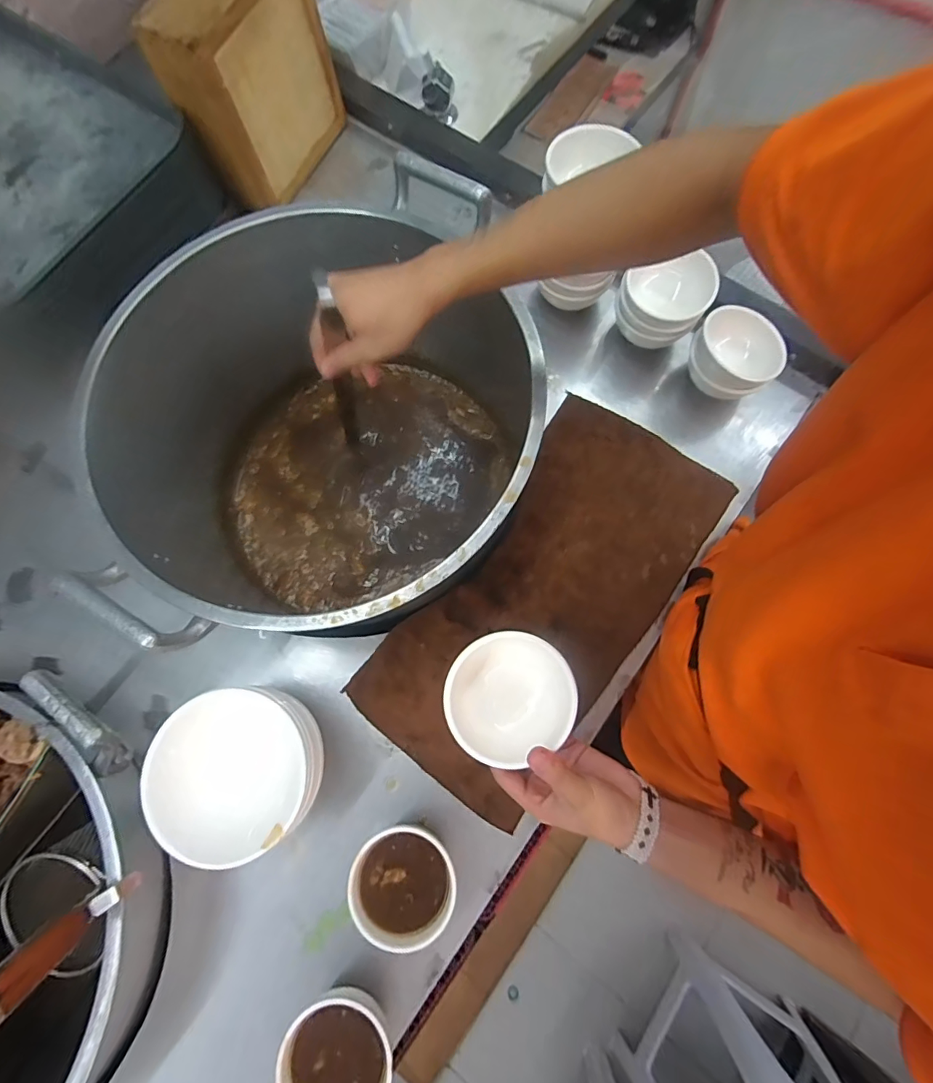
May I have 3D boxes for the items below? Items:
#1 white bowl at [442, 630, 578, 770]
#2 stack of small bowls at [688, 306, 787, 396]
[{"bbox_3d":[0.033,0.126,0.381,0.101,0.045,0.095,0,76,2],"label":"white bowl"},{"bbox_3d":[0.324,-0.221,0.573,0.103,0.075,0.099,42,81,11],"label":"stack of small bowls"}]

